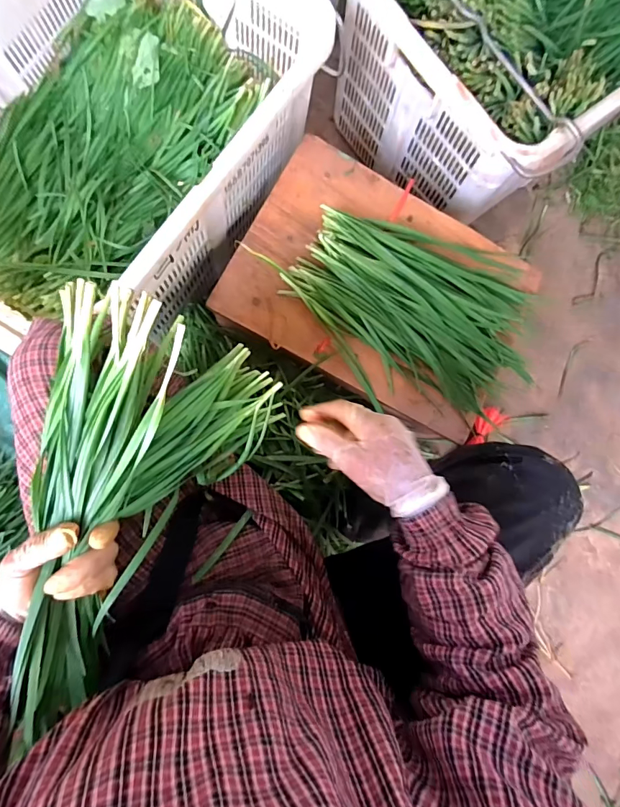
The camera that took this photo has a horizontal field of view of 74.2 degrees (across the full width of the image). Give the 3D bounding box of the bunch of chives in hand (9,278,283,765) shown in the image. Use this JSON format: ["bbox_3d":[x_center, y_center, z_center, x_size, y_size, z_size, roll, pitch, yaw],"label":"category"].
[{"bbox_3d":[-0.176,0.088,0.350,0.170,0.138,0.348,29,82,-2],"label":"bunch of chives in hand"}]

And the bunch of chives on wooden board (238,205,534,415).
[{"bbox_3d":[0.147,-0.148,0.627,0.380,0.053,0.258,13,83,-4],"label":"bunch of chives on wooden board"}]

